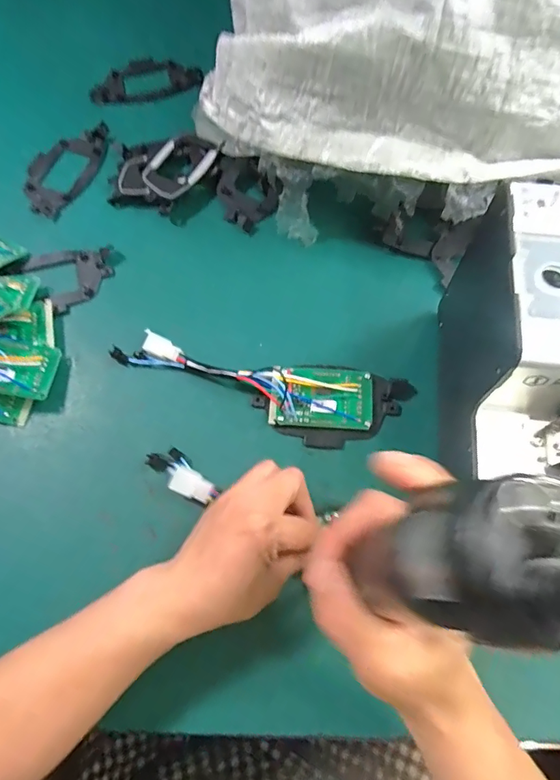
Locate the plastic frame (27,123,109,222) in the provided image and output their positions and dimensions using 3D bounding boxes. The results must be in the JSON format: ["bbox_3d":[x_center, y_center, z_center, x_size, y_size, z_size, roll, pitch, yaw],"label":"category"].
[{"bbox_3d":[-0.225,-0.231,0.485,0.069,0.020,0.121,17,66,6],"label":"plastic frame"}]

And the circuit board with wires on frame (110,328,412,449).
[{"bbox_3d":[-0.020,0.002,0.375,0.244,0.029,0.065,8,68,6],"label":"circuit board with wires on frame"}]

